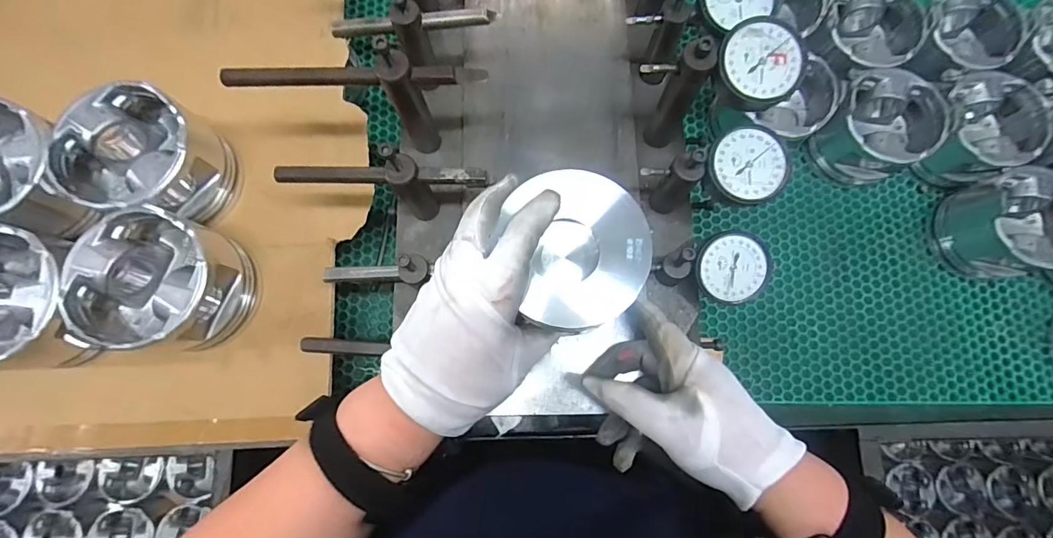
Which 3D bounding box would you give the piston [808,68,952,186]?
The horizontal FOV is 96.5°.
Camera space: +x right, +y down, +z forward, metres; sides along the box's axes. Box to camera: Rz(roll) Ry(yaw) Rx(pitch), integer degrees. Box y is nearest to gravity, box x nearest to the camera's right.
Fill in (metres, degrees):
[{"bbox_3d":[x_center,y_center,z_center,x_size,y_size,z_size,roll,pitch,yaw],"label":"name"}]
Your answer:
[{"bbox_3d":[0.367,-0.148,0.501,0.102,0.085,0.097,0,80,-1],"label":"piston"}]

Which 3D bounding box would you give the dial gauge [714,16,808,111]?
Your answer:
[{"bbox_3d":[0.152,-0.133,0.310,0.054,0.027,0.052,0,80,-1],"label":"dial gauge"}]

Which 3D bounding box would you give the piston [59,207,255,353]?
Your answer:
[{"bbox_3d":[-0.278,0.013,0.361,0.101,0.070,0.100,17,80,3],"label":"piston"}]

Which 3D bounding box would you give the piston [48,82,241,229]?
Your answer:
[{"bbox_3d":[-0.303,-0.087,0.382,0.101,0.076,0.096,17,80,3],"label":"piston"}]

